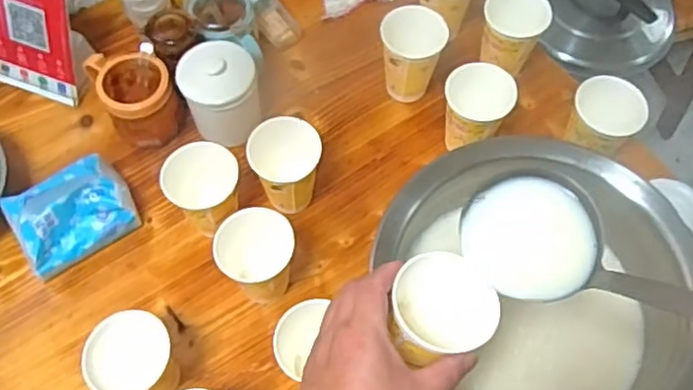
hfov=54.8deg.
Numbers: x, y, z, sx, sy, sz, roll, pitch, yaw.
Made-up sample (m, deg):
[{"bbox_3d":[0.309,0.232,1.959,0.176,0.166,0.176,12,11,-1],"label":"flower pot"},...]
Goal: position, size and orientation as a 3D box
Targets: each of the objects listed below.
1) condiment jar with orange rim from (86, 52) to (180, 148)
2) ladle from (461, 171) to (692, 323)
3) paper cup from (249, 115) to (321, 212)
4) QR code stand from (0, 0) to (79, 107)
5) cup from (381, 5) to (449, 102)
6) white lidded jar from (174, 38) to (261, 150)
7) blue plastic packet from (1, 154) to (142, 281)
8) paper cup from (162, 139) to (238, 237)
[{"bbox_3d":[-0.247,-0.116,0.796,0.084,0.074,0.095,-22,66,-12],"label":"condiment jar with orange rim"},{"bbox_3d":[0.200,0.054,0.349,0.076,0.076,0.342,-37,26,-18],"label":"ladle"},{"bbox_3d":[-0.066,-0.031,0.747,0.074,0.095,0.071,1,63,-1],"label":"paper cup"},{"bbox_3d":[-0.386,-0.197,0.807,0.132,0.145,0.078,21,65,9],"label":"QR code stand"},{"bbox_3d":[0.078,-0.166,0.817,0.074,0.109,0.067,10,63,3],"label":"cup"},{"bbox_3d":[-0.144,-0.114,0.778,0.084,0.103,0.077,1,63,-1],"label":"white lidded jar"},{"bbox_3d":[-0.304,0.021,0.744,0.126,0.063,0.086,-36,70,-18],"label":"blue plastic packet"},{"bbox_3d":[-0.151,-0.003,0.718,0.072,0.098,0.071,1,63,-1],"label":"paper cup"}]

